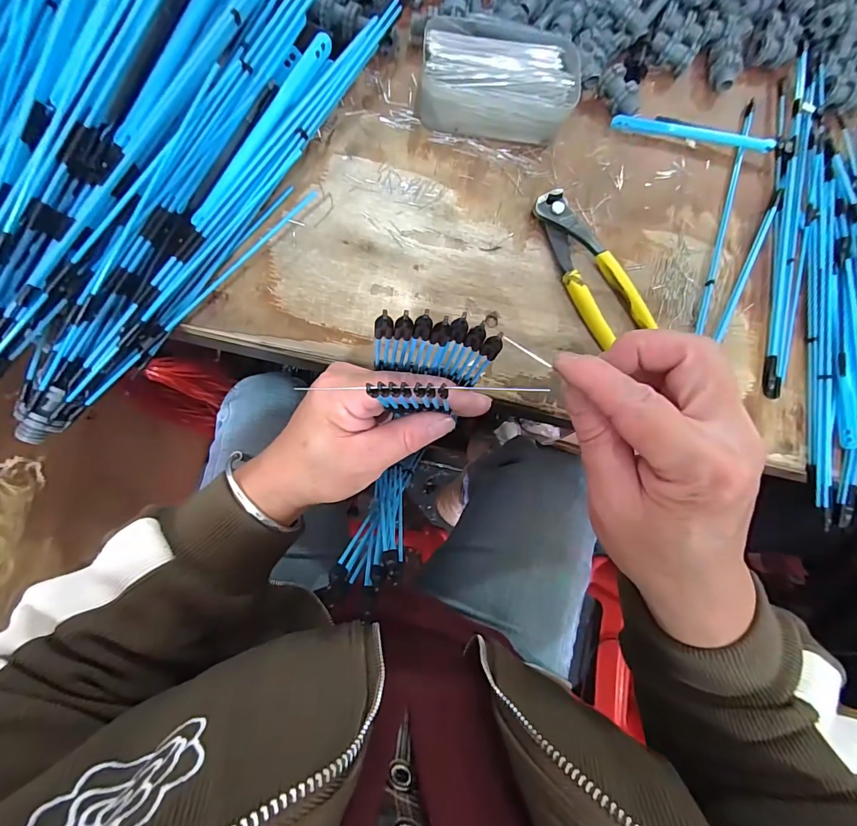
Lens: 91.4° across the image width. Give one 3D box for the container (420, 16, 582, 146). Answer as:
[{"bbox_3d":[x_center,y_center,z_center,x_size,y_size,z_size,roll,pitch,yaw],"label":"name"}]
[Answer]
[{"bbox_3d":[0.055,-0.260,0.326,0.117,0.034,0.071,4,81,-7],"label":"container"}]

